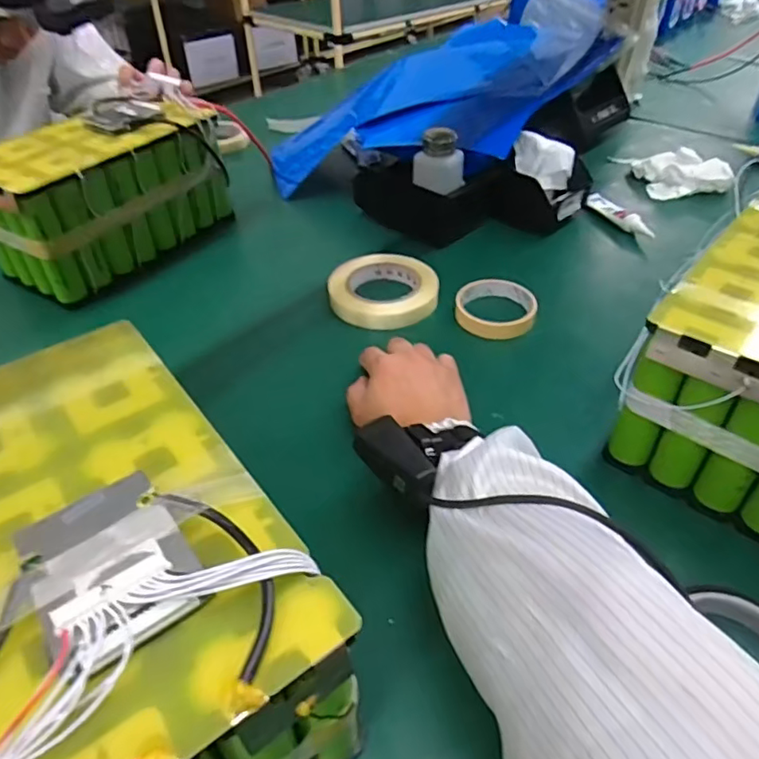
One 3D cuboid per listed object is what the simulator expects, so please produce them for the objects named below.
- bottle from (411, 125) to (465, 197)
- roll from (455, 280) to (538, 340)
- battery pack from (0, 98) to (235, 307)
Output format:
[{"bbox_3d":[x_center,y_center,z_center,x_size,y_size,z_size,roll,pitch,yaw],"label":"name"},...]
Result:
[{"bbox_3d":[0.075,-0.270,0.711,0.048,0.070,0.056,30,50,29],"label":"bottle"},{"bbox_3d":[0.129,-0.078,0.636,0.088,0.028,0.088,13,44,13],"label":"roll"},{"bbox_3d":[-0.327,-0.230,0.705,0.115,0.152,0.279,27,49,26],"label":"battery pack"}]

